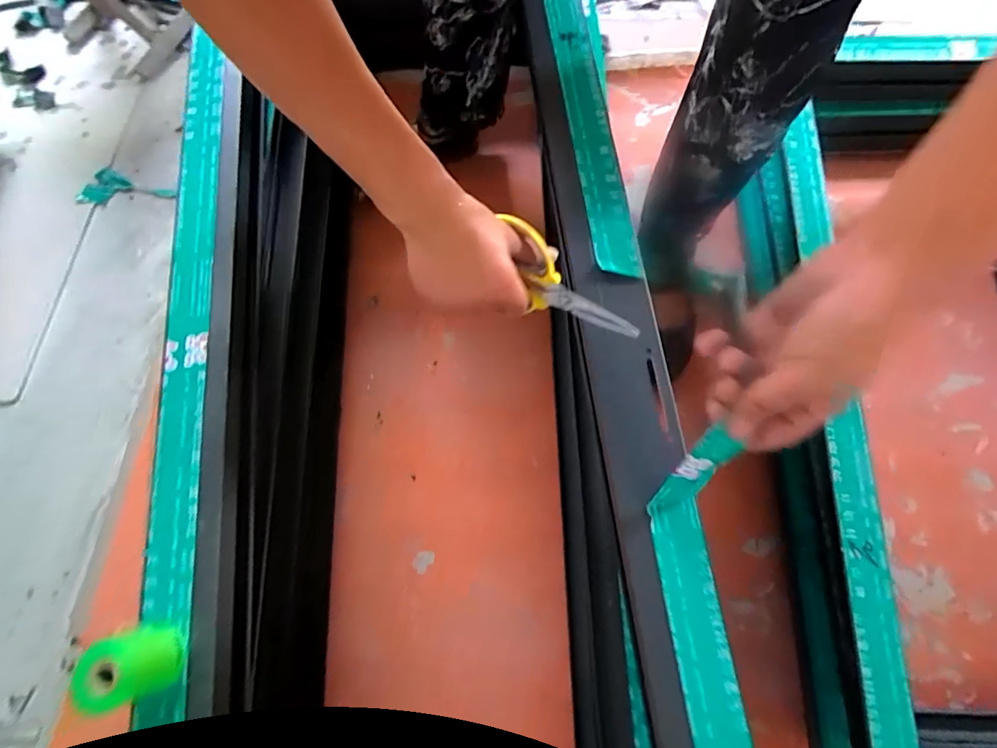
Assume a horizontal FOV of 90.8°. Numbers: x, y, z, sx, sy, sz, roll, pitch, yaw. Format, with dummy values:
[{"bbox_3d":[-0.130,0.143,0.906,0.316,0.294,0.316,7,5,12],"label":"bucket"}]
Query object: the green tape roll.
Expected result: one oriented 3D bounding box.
[{"bbox_3d":[-0.278,0.219,0.368,0.048,0.055,0.050,-1,72,2],"label":"green tape roll"}]

